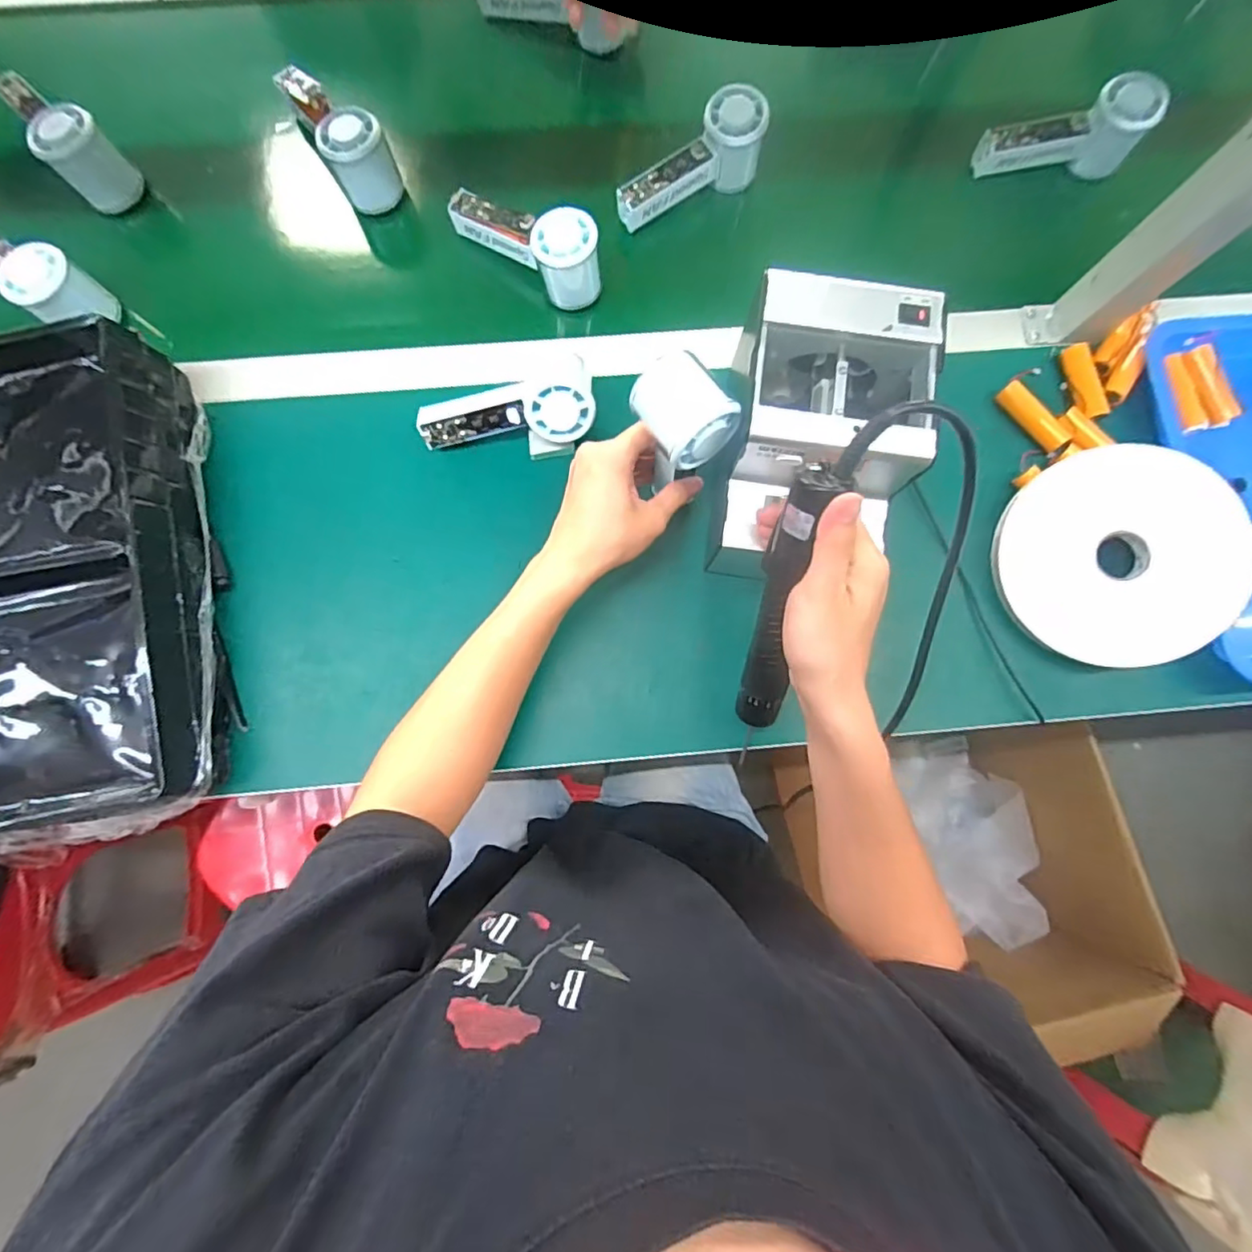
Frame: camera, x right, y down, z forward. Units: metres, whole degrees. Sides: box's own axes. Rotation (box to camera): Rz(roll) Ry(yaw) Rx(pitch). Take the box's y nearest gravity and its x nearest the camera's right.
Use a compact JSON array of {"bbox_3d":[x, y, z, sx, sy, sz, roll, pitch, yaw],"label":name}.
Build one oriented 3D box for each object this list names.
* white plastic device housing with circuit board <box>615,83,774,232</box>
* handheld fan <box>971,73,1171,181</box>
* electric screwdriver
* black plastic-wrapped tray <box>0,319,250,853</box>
[{"bbox_3d":[0.060,-0.430,0.540,0.148,0.061,0.055,-38,83,-6],"label":"white plastic device housing with circuit board"},{"bbox_3d":[0.422,-0.470,0.553,0.146,0.055,0.059,-13,81,-3],"label":"handheld fan"},{"bbox_3d":[0.105,-0.007,0.386,0.030,0.027,0.199,4,125,0],"label":"electric screwdriver"},{"bbox_3d":[-0.486,-0.024,0.458,0.286,0.077,0.385,-12,81,-3],"label":"black plastic-wrapped tray"}]

